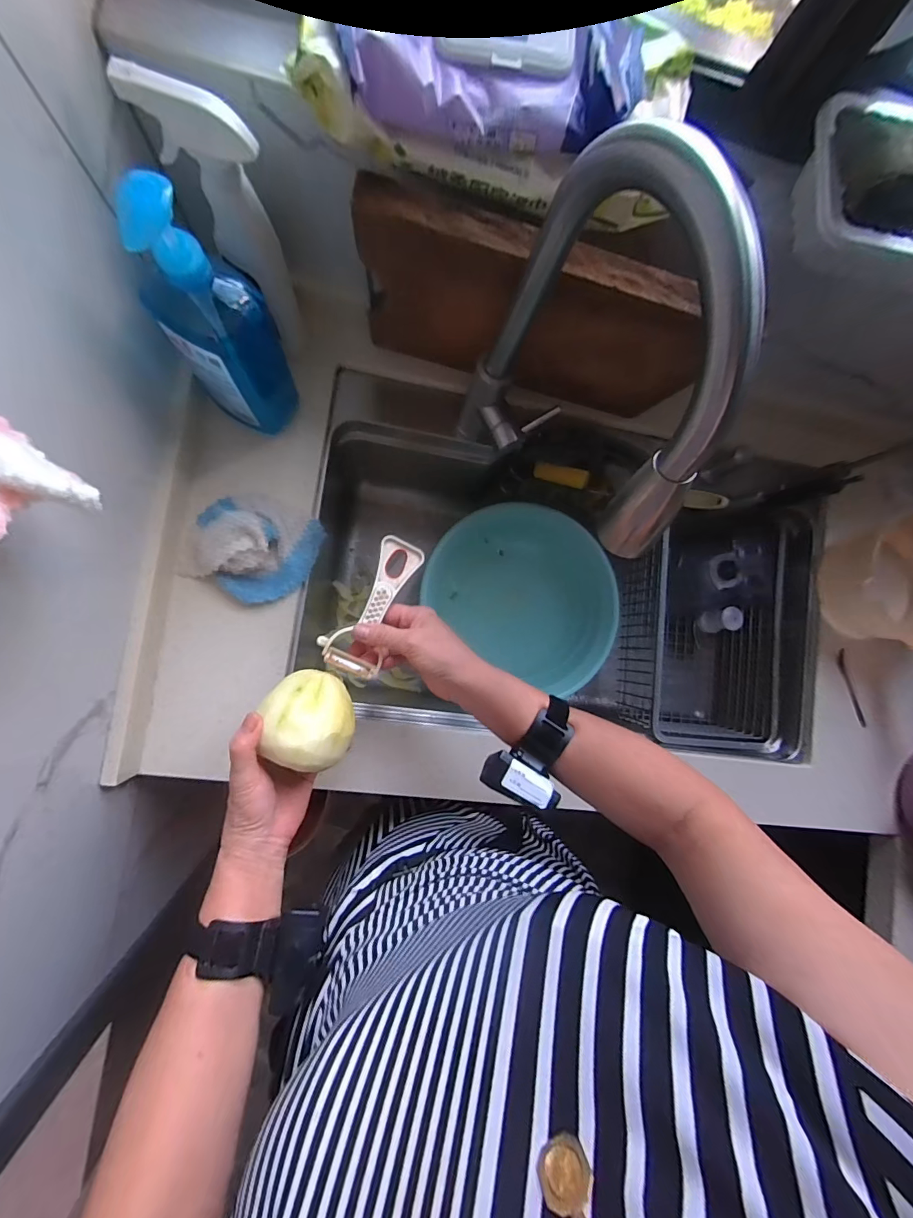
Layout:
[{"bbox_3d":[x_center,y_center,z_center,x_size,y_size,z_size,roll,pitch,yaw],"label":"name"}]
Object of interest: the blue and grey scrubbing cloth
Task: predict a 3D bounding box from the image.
[{"bbox_3d":[-0.244,-0.076,0.521,0.135,0.050,0.126,27,83,-6],"label":"blue and grey scrubbing cloth"}]

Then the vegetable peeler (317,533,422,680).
[{"bbox_3d":[-0.082,-0.005,0.451,0.060,0.018,0.145,29,76,-6],"label":"vegetable peeler"}]

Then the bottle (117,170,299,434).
[{"bbox_3d":[-0.220,-0.256,0.428,0.091,0.272,0.066,-31,91,-9],"label":"bottle"}]

